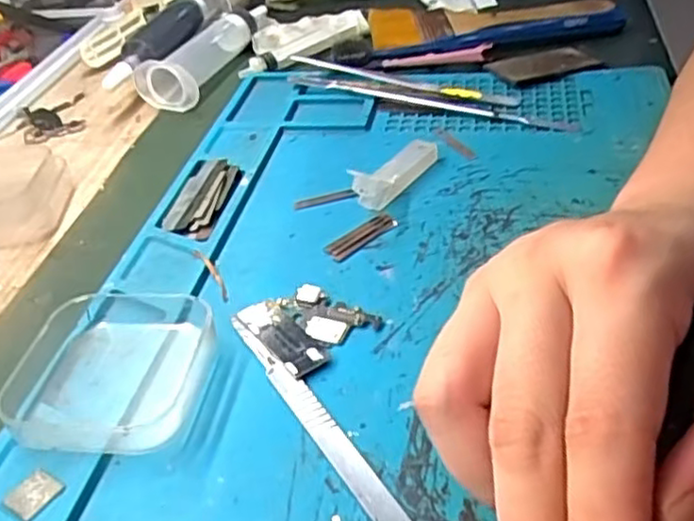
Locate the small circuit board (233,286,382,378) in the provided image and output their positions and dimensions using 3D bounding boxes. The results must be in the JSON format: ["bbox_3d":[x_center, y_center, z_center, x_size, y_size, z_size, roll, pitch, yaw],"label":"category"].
[{"bbox_3d":[-0.017,0.023,0.268,0.039,0.004,0.044,-33,45,-29],"label":"small circuit board"}]

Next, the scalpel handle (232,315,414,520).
[{"bbox_3d":[-0.008,0.054,0.228,0.010,0.004,0.126,-25,42,-22],"label":"scalpel handle"}]

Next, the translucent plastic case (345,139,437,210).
[{"bbox_3d":[0.024,-0.044,0.332,0.013,0.018,0.054,22,47,32],"label":"translucent plastic case"}]

